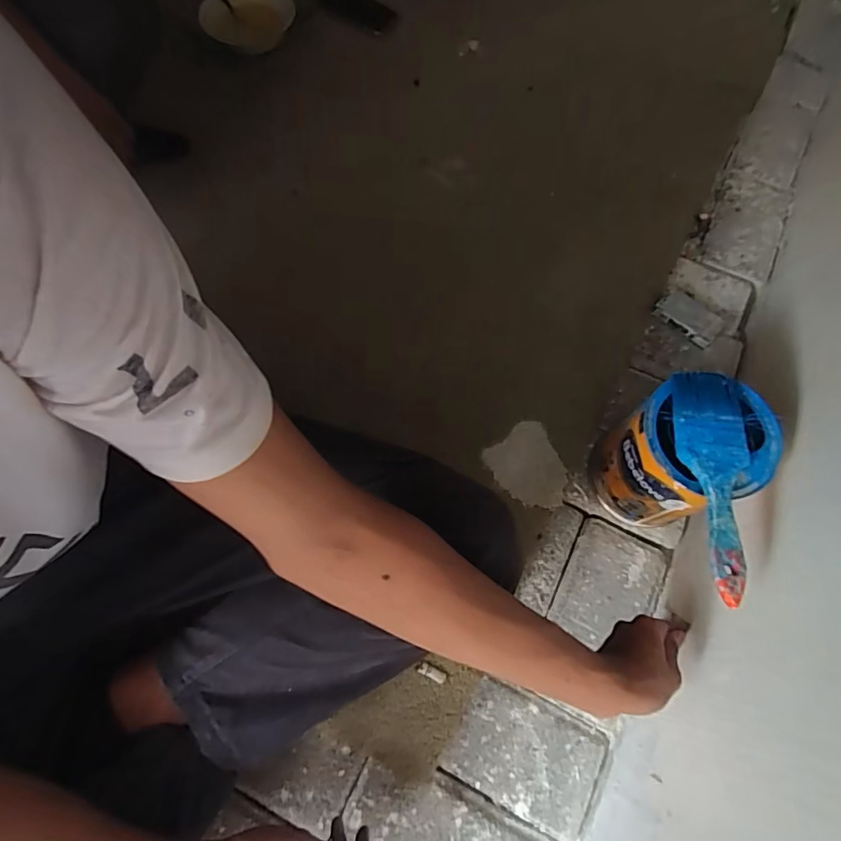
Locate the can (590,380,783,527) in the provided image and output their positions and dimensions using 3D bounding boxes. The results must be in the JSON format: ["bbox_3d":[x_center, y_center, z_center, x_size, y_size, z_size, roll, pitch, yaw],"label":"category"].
[{"bbox_3d":[0.271,0.039,0.530,0.126,0.172,0.118,0,69,-1],"label":"can"}]

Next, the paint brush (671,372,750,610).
[{"bbox_3d":[0.260,0.048,0.432,0.061,0.018,0.210,10,70,1],"label":"paint brush"}]

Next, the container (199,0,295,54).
[{"bbox_3d":[-0.300,-0.717,0.871,0.147,0.053,0.130,9,70,1],"label":"container"}]

